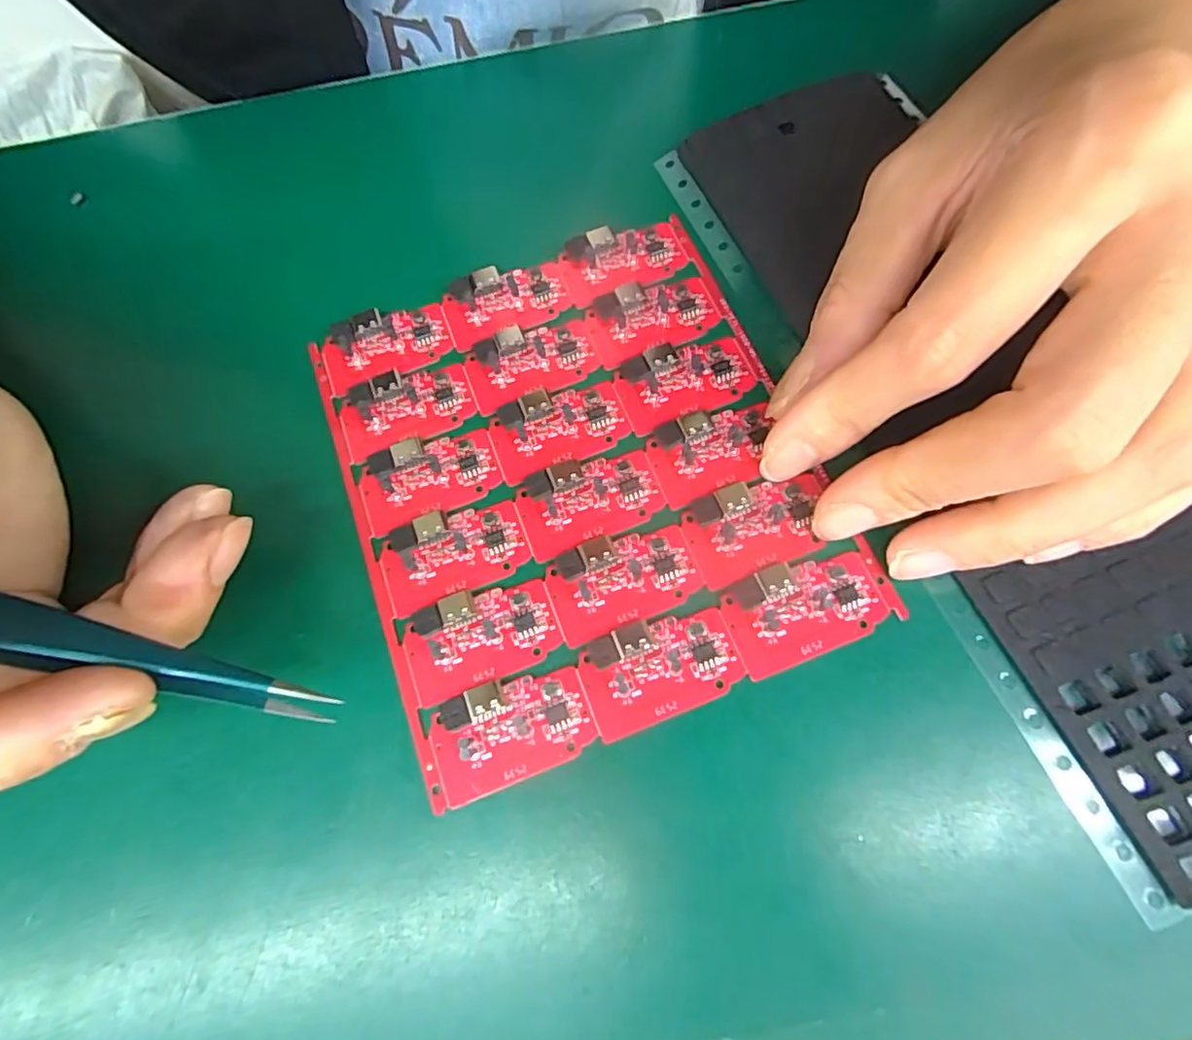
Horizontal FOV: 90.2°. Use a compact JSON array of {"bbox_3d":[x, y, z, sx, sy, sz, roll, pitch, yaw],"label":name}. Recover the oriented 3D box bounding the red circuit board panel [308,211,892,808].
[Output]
[{"bbox_3d":[-0.006,-0.014,0.153,0.111,0.005,0.128,-22,71,-5],"label":"red circuit board panel"}]

